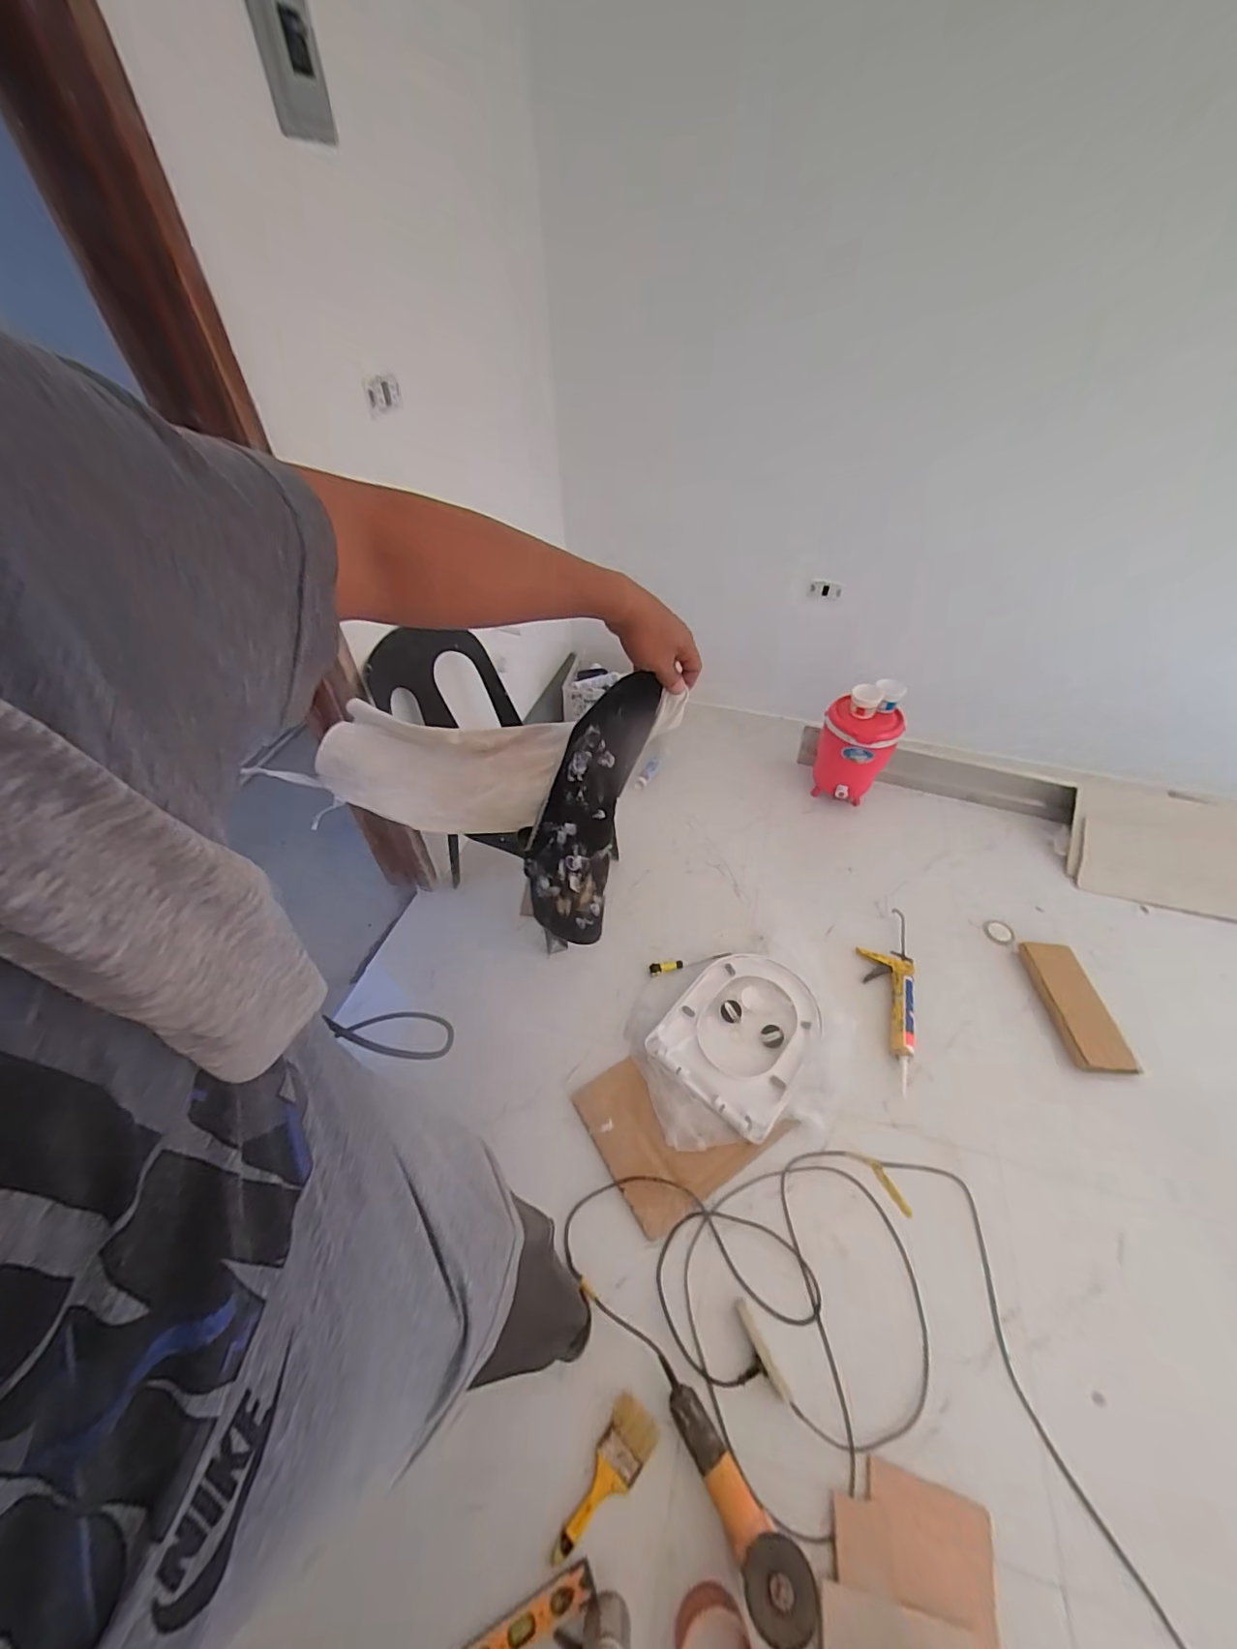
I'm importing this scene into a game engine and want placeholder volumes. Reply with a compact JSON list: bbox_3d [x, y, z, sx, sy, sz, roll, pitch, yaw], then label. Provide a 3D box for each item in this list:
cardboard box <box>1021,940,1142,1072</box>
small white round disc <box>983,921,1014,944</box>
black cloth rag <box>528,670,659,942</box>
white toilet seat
[{"bbox_3d":[1.220,0.476,1.449,0.141,0.032,0.356,3,49,-1],"label":"cardboard box"},{"bbox_3d":[1.118,0.318,1.597,0.083,0.009,0.074,15,50,10],"label":"small white round disc"},{"bbox_3d":[-0.040,-0.023,0.683,0.144,0.330,0.069,24,17,17],"label":"black cloth rag"},{"bbox_3d":[0.308,0.508,1.362,0.332,0.048,0.431,33,55,23],"label":"white toilet seat"}]

